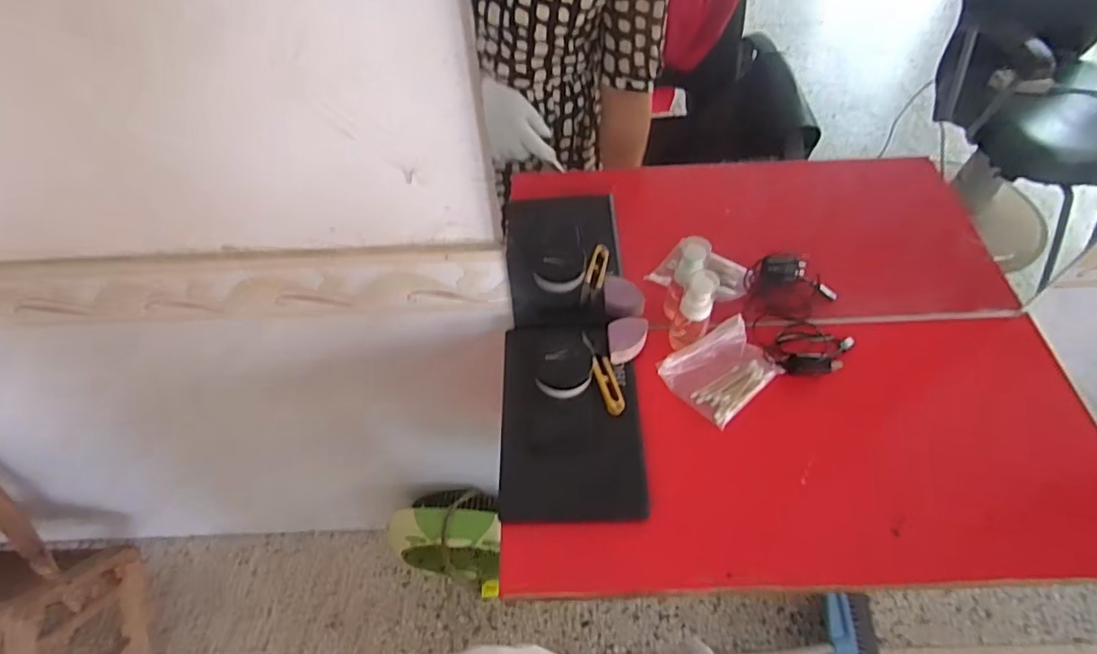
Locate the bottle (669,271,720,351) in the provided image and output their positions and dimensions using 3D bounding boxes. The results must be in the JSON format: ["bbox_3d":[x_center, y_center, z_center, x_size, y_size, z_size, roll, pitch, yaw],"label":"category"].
[{"bbox_3d":[0.165,-0.021,0.635,0.036,0.097,0.041,21,52,13],"label":"bottle"}]

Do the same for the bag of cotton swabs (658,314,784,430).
[{"bbox_3d":[0.196,0.043,0.644,0.108,0.035,0.097,-33,60,-27],"label":"bag of cotton swabs"}]

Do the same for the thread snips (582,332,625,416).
[{"bbox_3d":[0.062,0.051,0.644,0.025,0.017,0.102,-15,53,-15],"label":"thread snips"}]

